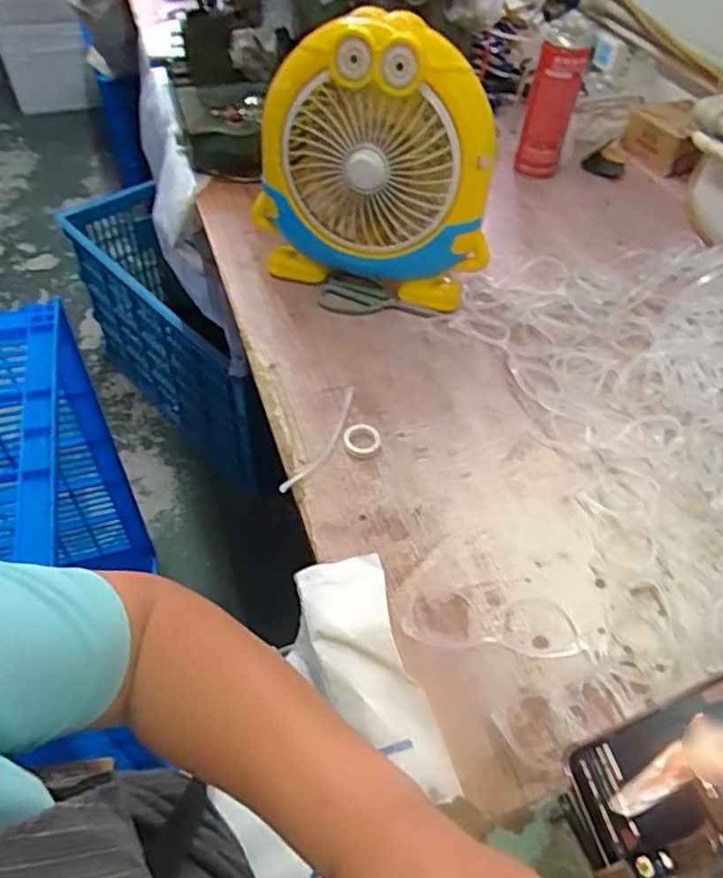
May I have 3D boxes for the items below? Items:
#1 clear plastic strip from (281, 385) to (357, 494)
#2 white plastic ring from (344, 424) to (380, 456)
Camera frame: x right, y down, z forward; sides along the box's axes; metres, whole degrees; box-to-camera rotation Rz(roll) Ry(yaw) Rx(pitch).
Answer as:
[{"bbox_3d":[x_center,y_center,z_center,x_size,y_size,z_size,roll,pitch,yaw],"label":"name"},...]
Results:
[{"bbox_3d":[-0.032,-0.001,0.612,0.024,0.007,0.141,21,53,16],"label":"clear plastic strip"},{"bbox_3d":[0.000,0.000,0.611,0.034,0.009,0.035,0,50,0],"label":"white plastic ring"}]

